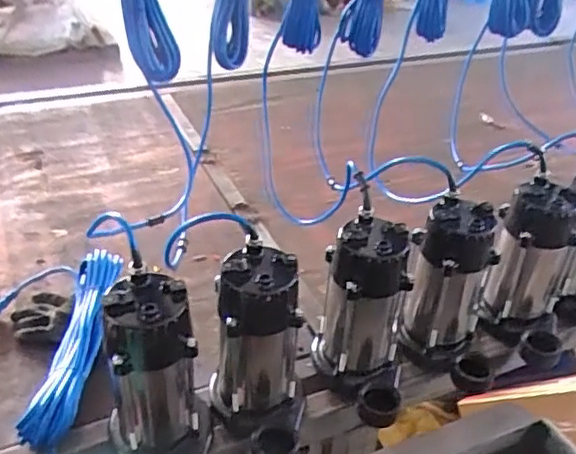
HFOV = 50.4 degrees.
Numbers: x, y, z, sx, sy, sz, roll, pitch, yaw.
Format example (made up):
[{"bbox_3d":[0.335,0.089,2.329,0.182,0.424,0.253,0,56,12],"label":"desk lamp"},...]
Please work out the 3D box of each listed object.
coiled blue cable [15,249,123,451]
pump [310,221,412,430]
[{"bbox_3d":[-0.287,0.146,0.844,0.066,0.039,0.326,2,35,-3],"label":"coiled blue cable"},{"bbox_3d":[0.098,0.120,0.776,0.109,0.226,0.131,3,35,-1],"label":"pump"}]

